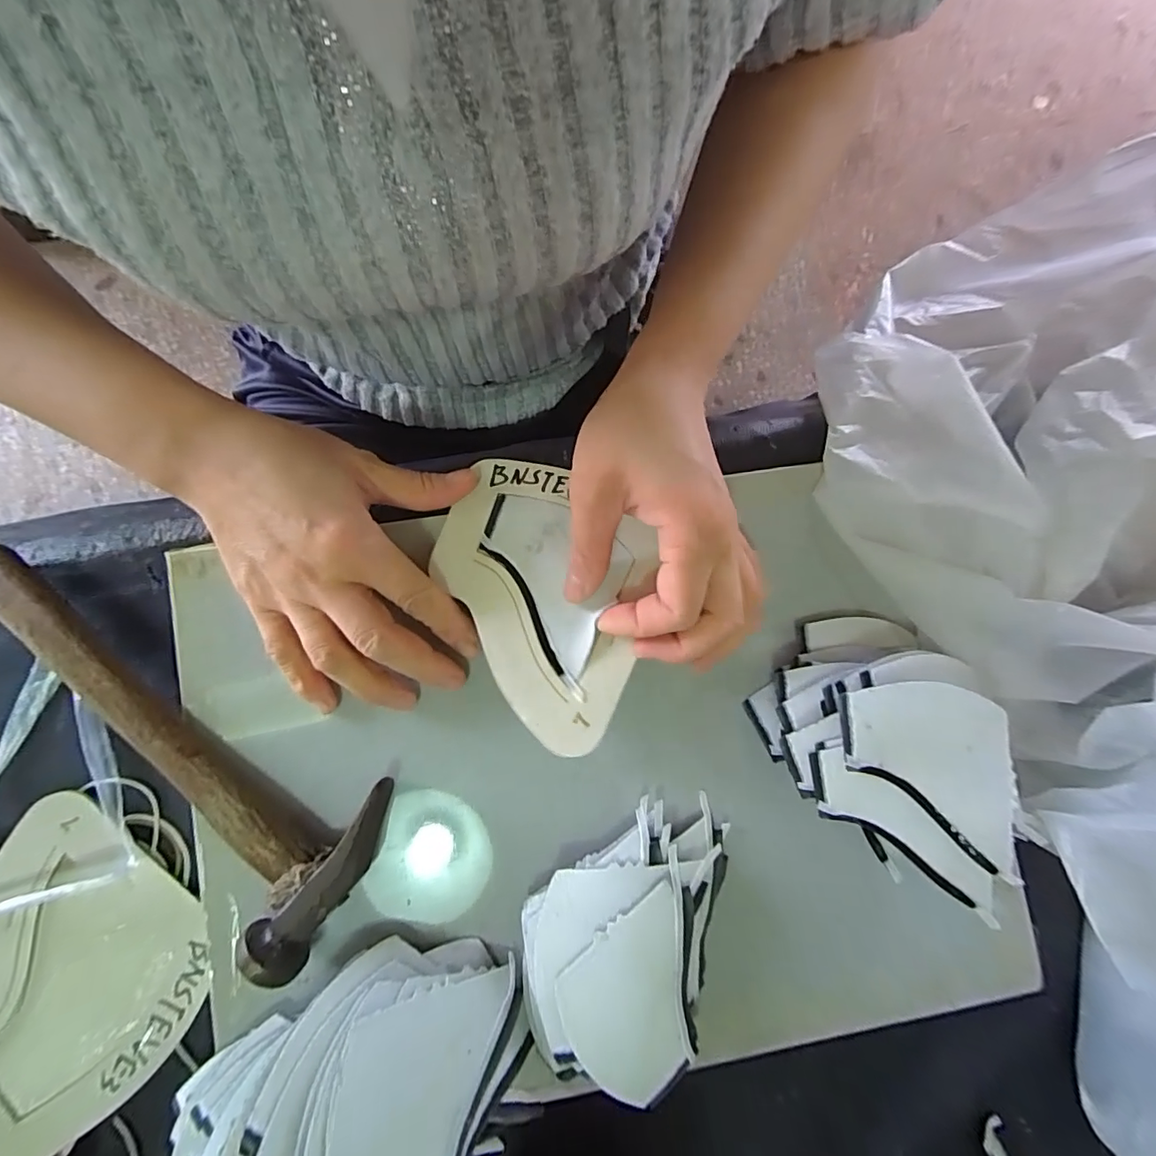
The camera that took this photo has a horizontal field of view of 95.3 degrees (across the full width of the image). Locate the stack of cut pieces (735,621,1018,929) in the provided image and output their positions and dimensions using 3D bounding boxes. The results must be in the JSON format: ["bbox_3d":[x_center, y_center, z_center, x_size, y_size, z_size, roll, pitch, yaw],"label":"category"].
[{"bbox_3d":[0.154,0.078,0.250,0.123,0.045,0.099,40,84,1],"label":"stack of cut pieces"}]

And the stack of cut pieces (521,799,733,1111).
[{"bbox_3d":[0.021,0.168,0.245,0.088,0.021,0.120,14,83,-2],"label":"stack of cut pieces"}]

